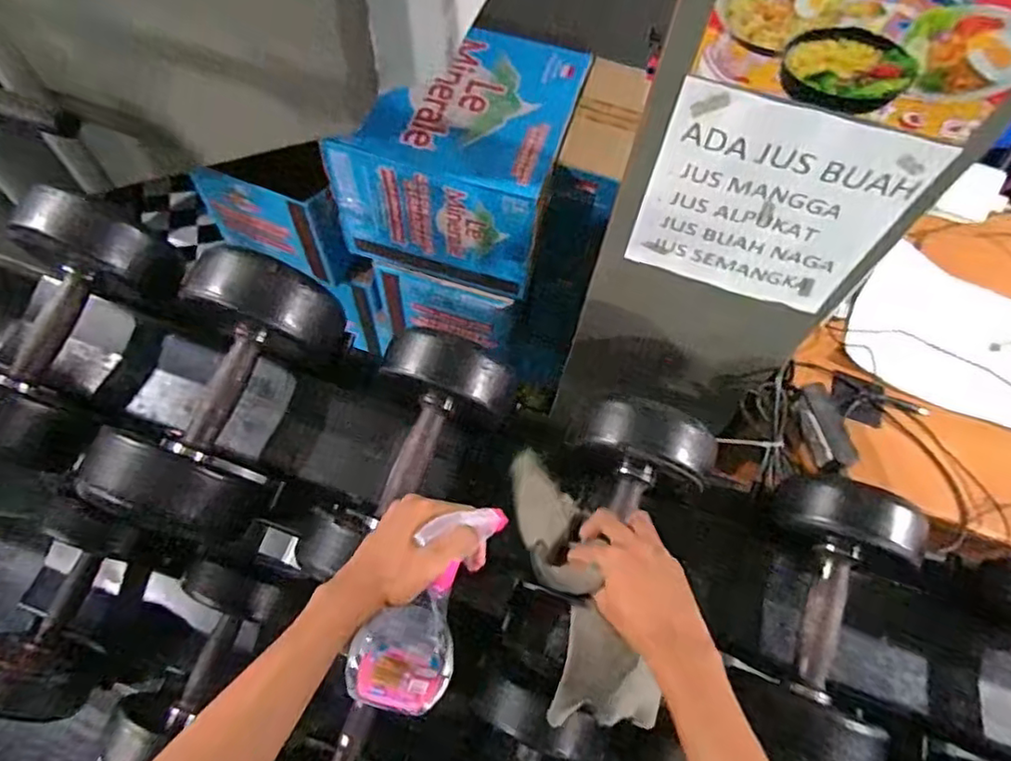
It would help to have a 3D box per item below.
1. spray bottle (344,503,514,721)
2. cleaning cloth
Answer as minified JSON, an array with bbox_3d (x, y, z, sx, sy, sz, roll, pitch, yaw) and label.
[{"bbox_3d":[-0.065,0.190,0.508,0.078,0.060,0.187,25,95,9],"label":"spray bottle"},{"bbox_3d":[0.052,0.181,0.555,0.085,0.082,0.253,-16,63,-12],"label":"cleaning cloth"}]

